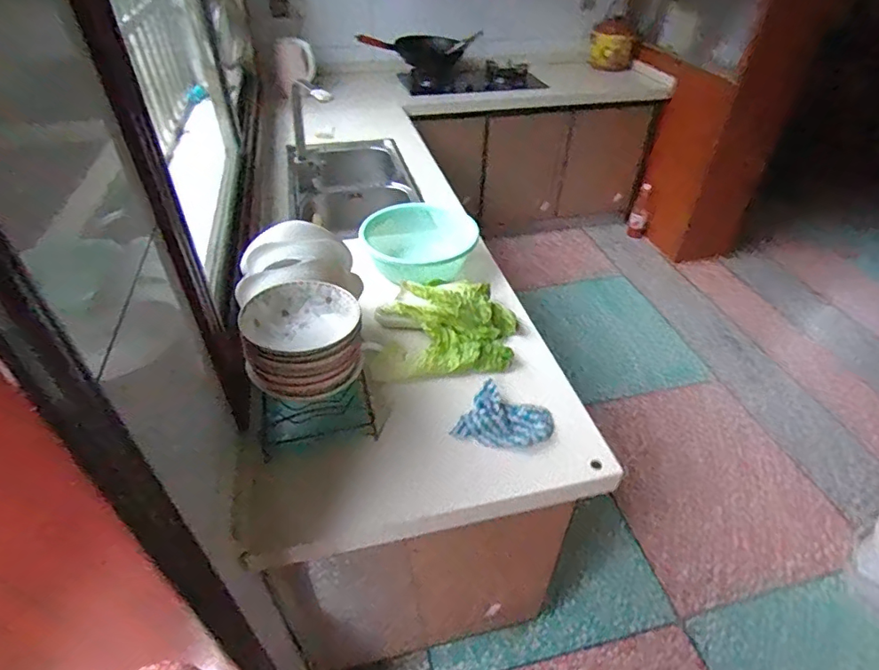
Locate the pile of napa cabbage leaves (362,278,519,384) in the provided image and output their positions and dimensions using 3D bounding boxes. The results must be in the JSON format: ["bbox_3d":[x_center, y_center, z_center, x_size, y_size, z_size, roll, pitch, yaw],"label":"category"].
[{"bbox_3d":[0.004,-0.018,1.047,0.300,0.080,0.254,0,41,-1],"label":"pile of napa cabbage leaves"}]

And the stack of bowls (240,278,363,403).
[{"bbox_3d":[-0.217,0.006,0.822,0.180,0.101,0.180,-8,41,-10],"label":"stack of bowls"}]

